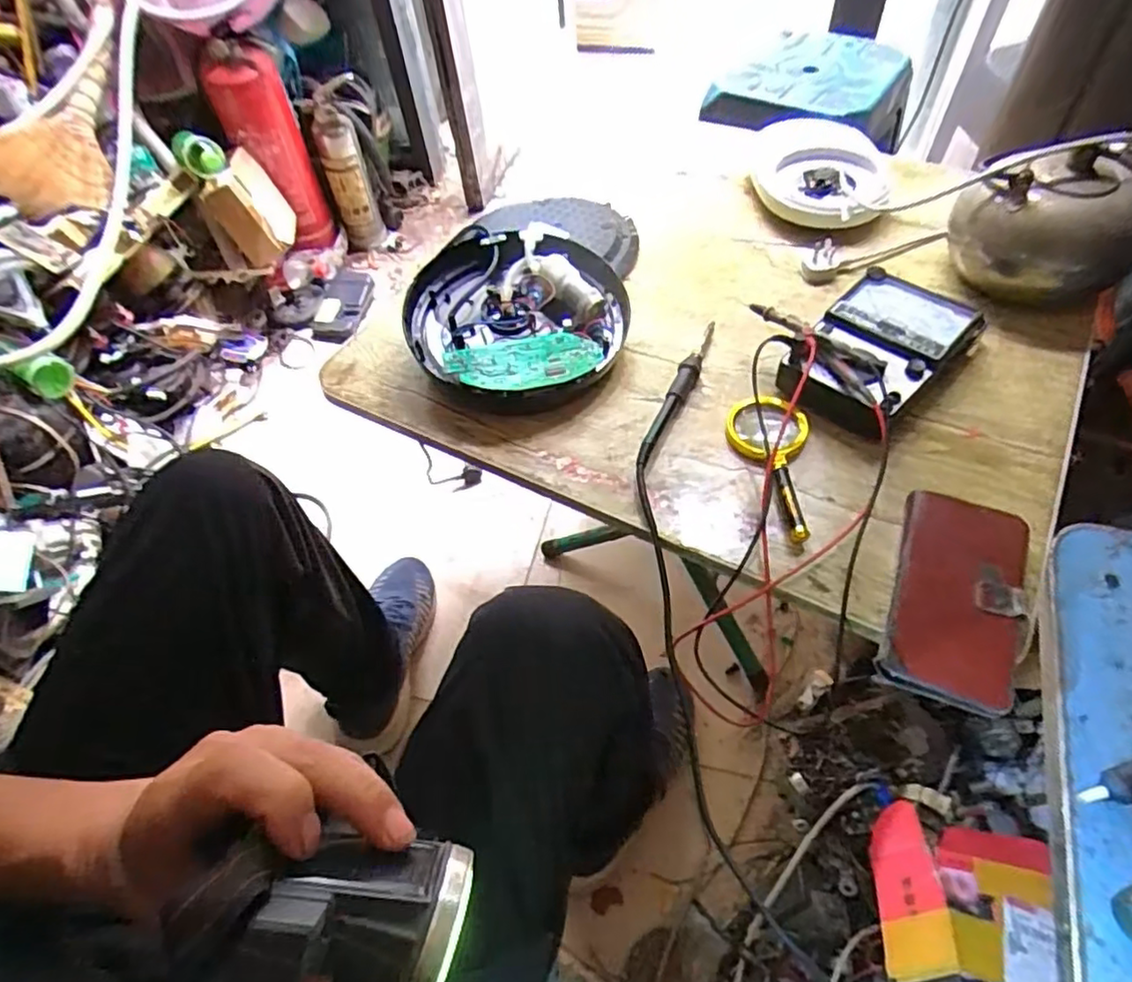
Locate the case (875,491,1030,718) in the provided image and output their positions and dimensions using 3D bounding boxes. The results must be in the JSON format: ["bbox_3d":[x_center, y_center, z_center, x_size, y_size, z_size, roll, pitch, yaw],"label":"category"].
[{"bbox_3d":[0.281,0.074,0.473,0.081,0.023,0.164,20,60,18],"label":"case"}]

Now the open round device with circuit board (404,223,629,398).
[{"bbox_3d":[-0.049,-0.178,0.670,0.213,0.067,0.235,-13,55,-3],"label":"open round device with circuit board"}]

